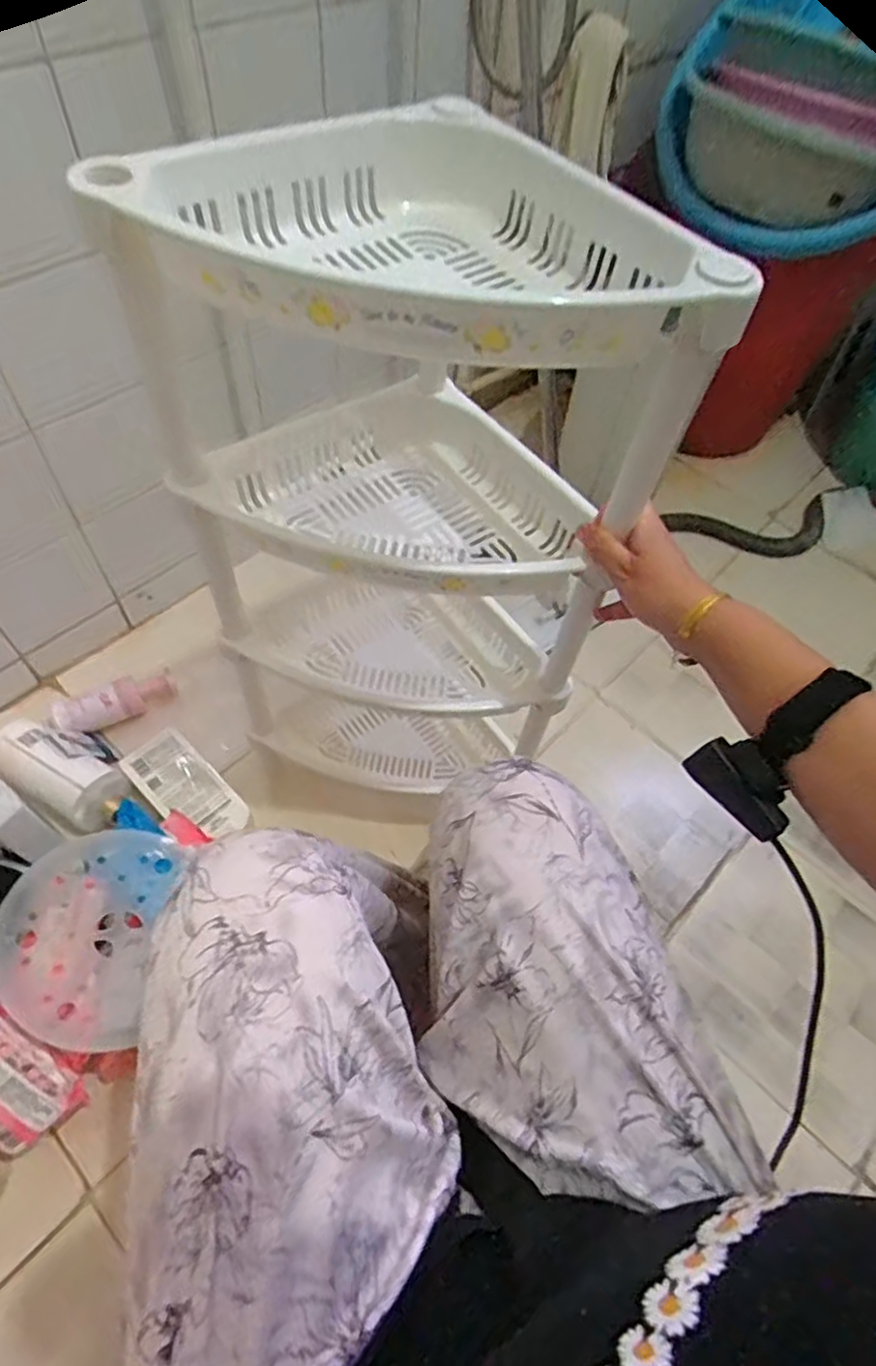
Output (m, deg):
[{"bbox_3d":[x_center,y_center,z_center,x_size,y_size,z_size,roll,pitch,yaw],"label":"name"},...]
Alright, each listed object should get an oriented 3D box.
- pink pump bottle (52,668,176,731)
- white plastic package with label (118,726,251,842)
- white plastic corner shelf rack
[{"bbox_3d":[-0.462,0.025,0.975,0.169,0.048,0.047,-22,63,-16],"label":"pink pump bottle"},{"bbox_3d":[-0.335,0.139,0.905,0.179,0.021,0.083,39,64,18],"label":"white plastic package with label"},{"bbox_3d":[-0.033,-0.126,0.598,0.275,0.513,0.282,-32,66,-21],"label":"white plastic corner shelf rack"}]

